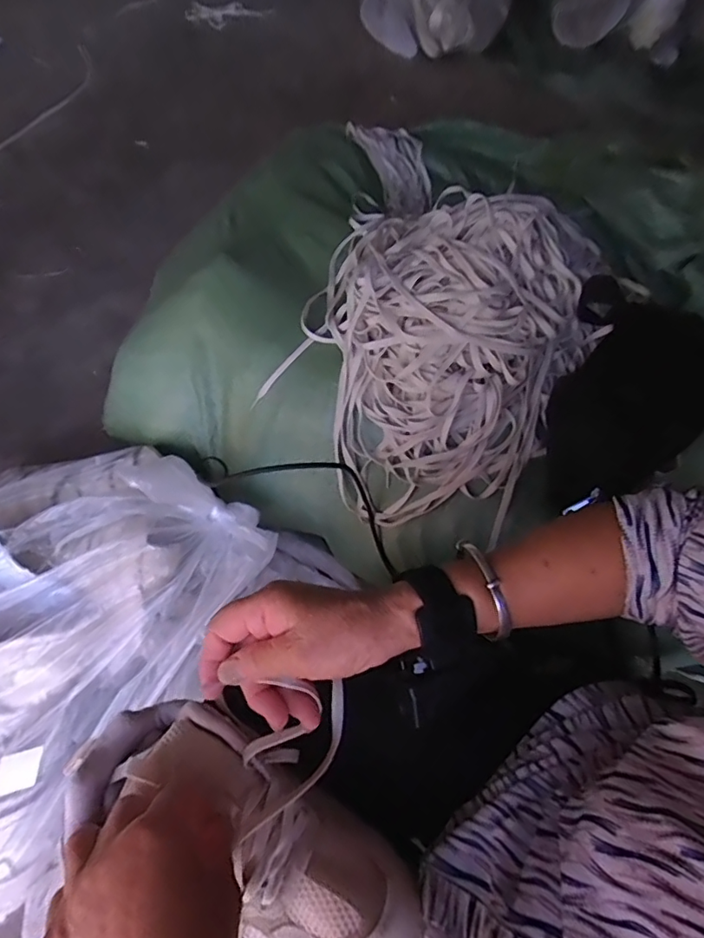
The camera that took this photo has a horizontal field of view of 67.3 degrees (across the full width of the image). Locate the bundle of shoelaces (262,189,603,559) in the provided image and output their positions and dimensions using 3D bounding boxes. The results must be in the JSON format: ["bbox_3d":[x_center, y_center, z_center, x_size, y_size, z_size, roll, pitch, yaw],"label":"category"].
[{"bbox_3d":[0.099,-0.156,0.618,0.322,0.176,0.401,21,63,11],"label":"bundle of shoelaces"}]

